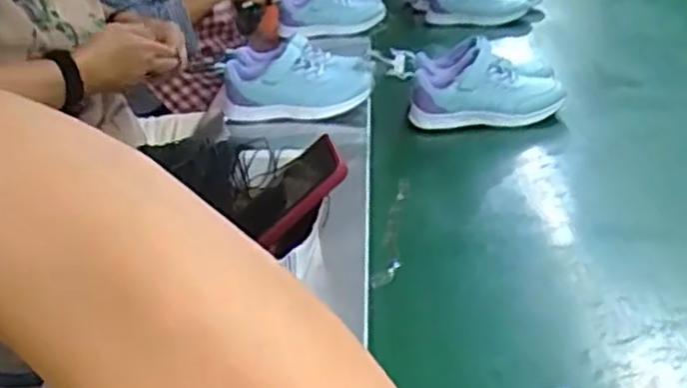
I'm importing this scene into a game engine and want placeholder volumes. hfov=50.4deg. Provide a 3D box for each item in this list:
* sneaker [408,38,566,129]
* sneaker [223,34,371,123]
[{"bbox_3d":[0.189,-0.144,0.996,0.211,0.085,0.107,-3,26,1],"label":"sneaker"},{"bbox_3d":[-0.065,-0.158,0.995,0.199,0.085,0.108,-5,26,-3],"label":"sneaker"}]

